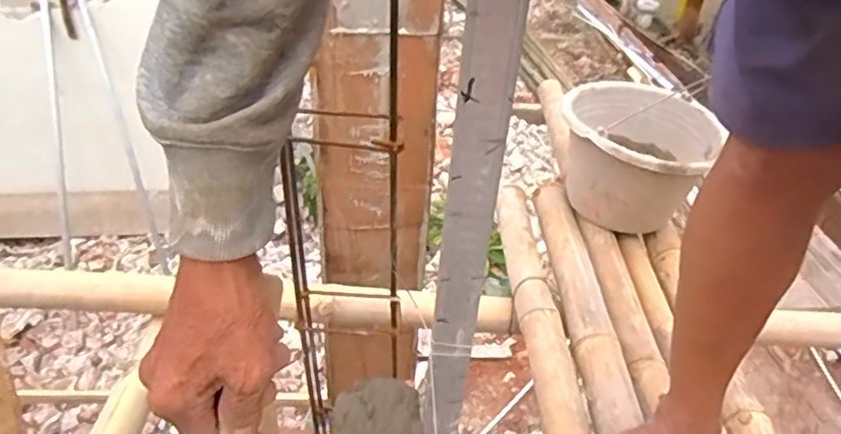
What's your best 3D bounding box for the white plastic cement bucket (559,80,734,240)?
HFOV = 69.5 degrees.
[{"bbox_3d":[0.382,-0.101,1.129,0.258,0.203,0.254,3,35,-2],"label":"white plastic cement bucket"}]

